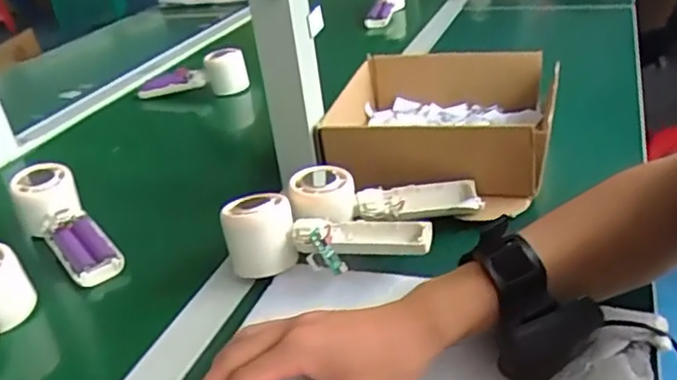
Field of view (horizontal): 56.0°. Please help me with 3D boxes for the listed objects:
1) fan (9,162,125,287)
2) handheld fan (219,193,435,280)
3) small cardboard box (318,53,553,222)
[{"bbox_3d":[-0.255,0.038,0.603,0.054,0.054,0.157,-28,51,-32],"label":"fan"},{"bbox_3d":[-0.010,0.038,0.506,0.161,0.055,0.062,0,30,13],"label":"handheld fan"},{"bbox_3d":[0.107,-0.073,0.664,0.212,0.072,0.273,4,31,20],"label":"small cardboard box"}]

